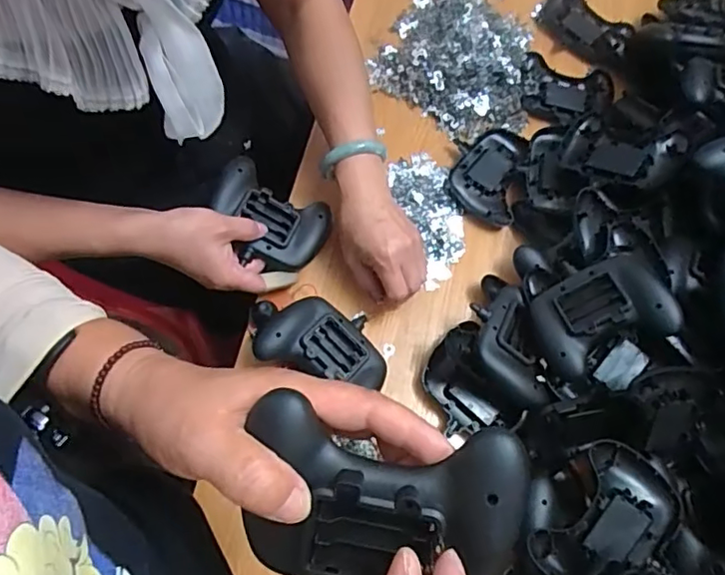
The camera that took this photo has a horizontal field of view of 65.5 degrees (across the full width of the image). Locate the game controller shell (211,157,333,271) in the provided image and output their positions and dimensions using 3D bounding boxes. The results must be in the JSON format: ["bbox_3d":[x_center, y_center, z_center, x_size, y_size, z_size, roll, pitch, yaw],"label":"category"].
[{"bbox_3d":[-0.101,-0.071,0.600,0.124,0.050,0.100,31,64,-13],"label":"game controller shell"}]

